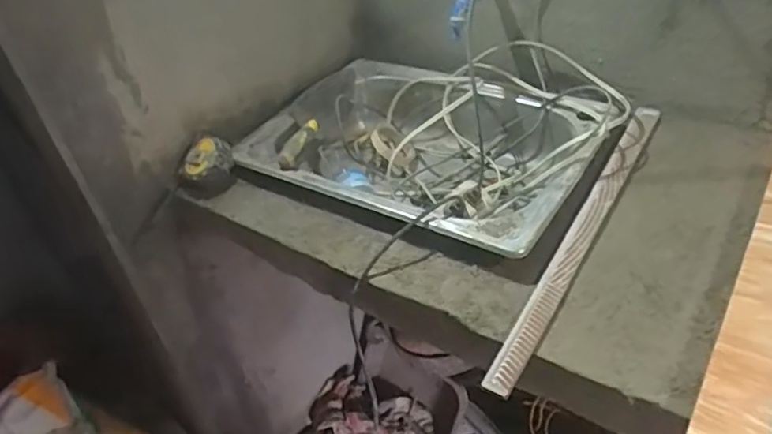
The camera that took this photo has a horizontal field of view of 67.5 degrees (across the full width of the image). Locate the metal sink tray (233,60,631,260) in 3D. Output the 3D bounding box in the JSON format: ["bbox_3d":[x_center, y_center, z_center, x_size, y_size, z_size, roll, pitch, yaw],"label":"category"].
[{"bbox_3d":[0.062,-0.087,0.968,0.540,0.162,0.406,24,48,32],"label":"metal sink tray"}]

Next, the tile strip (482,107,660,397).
[{"bbox_3d":[0.275,-0.001,0.774,0.034,0.011,0.598,19,46,28],"label":"tile strip"}]

